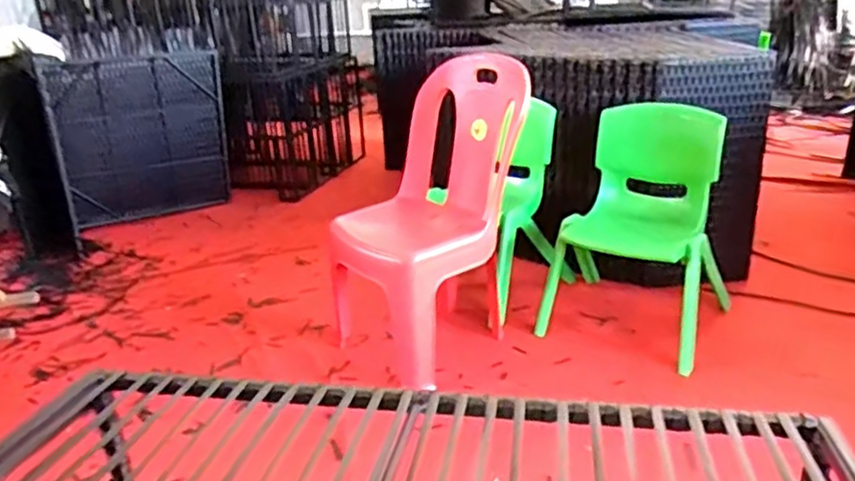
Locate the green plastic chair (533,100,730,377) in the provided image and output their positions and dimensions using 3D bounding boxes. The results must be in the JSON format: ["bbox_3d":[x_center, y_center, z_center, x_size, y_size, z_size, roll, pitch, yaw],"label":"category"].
[{"bbox_3d":[0.494,-0.027,1.586,0.386,0.504,0.344,16,29,41],"label":"green plastic chair"}]

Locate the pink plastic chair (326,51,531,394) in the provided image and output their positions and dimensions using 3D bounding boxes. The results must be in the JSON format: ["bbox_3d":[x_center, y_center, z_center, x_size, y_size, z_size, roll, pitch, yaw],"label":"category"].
[{"bbox_3d":[0.004,-0.054,1.555,0.394,0.635,0.354,-22,28,-37],"label":"pink plastic chair"}]

